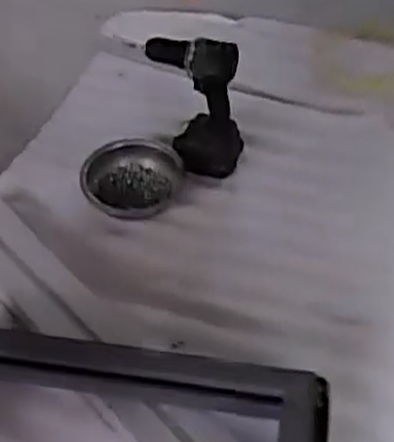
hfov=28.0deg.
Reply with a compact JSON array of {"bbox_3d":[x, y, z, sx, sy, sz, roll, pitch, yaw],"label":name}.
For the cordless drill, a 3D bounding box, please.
[{"bbox_3d":[-0.006,-0.209,1.424,0.174,0.308,0.083,17,50,15],"label":"cordless drill"}]

